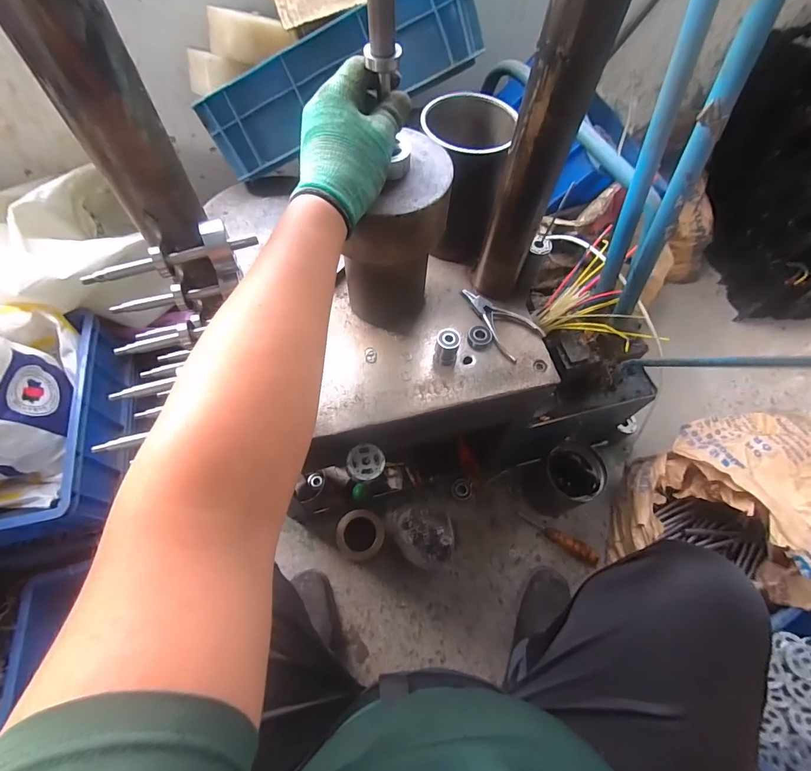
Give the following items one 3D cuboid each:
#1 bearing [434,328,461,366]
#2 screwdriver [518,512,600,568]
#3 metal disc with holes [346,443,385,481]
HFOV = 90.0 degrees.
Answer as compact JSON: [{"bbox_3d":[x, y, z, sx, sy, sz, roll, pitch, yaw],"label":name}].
[{"bbox_3d":[0.057,-0.052,0.557,0.031,0.044,0.031,1,62,-2],"label":"bearing"},{"bbox_3d":[0.331,0.330,0.880,0.177,0.023,0.034,29,65,12],"label":"screwdriver"},{"bbox_3d":[-0.054,0.104,0.556,0.051,0.010,0.050,1,62,-2],"label":"metal disc with holes"}]

